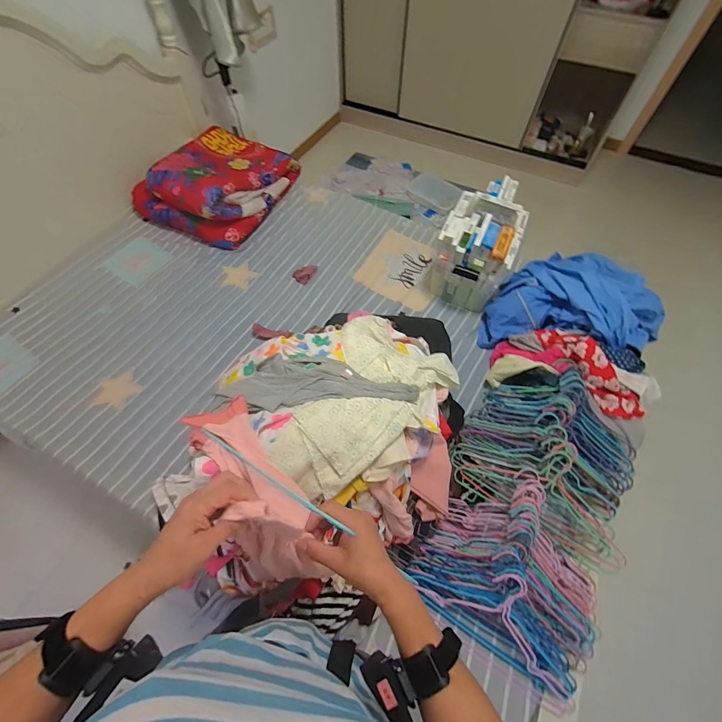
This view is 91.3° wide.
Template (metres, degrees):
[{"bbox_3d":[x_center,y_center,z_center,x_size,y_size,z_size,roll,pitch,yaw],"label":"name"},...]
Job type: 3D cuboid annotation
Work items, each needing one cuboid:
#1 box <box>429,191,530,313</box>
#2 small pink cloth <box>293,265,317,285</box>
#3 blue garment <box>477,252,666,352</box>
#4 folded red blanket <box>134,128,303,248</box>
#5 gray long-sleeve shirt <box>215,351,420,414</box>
[{"bbox_3d":[0.424,-0.405,1.293,0.259,0.339,0.330,20,61,13],"label":"box"},{"bbox_3d":[-0.223,-0.355,1.425,0.106,0.044,0.096,-13,59,-7],"label":"small pink cloth"},{"bbox_3d":[0.771,-0.229,1.255,0.611,0.211,0.443,11,59,8],"label":"blue garment"},{"bbox_3d":[-0.636,-0.819,1.594,0.522,0.231,0.596,25,62,15],"label":"folded red blanket"},{"bbox_3d":[-0.101,0.054,0.749,0.445,0.057,0.119,6,61,3],"label":"gray long-sleeve shirt"}]

